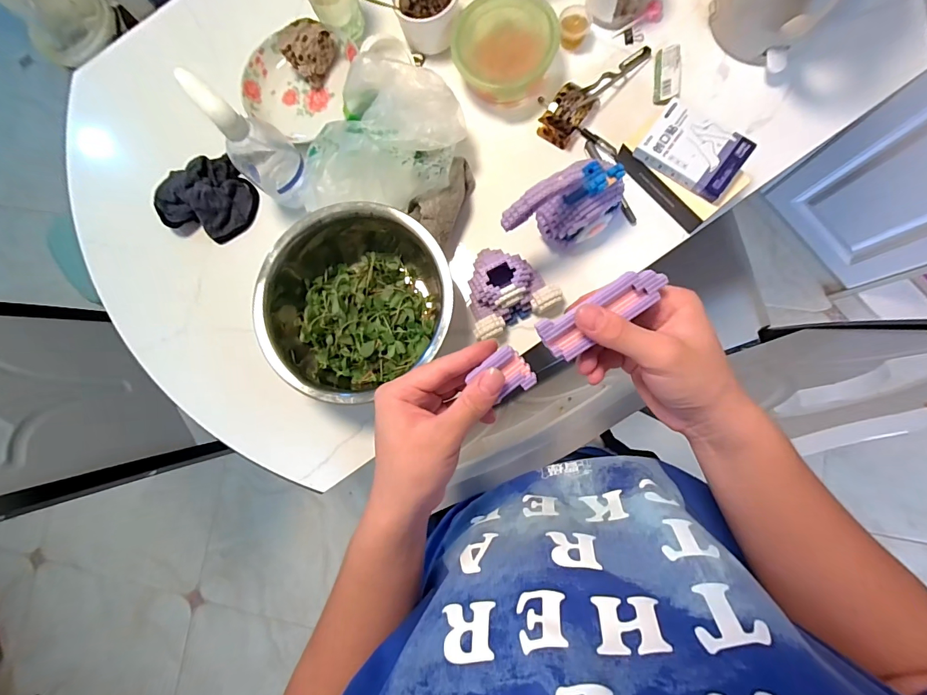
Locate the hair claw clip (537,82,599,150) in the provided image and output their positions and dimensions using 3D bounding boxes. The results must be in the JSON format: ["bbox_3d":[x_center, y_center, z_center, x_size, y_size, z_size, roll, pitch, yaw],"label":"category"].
[{"bbox_3d":[0.153,-0.341,0.596,0.048,0.030,0.084,36,88,9],"label":"hair claw clip"}]

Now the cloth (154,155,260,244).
[{"bbox_3d":[-0.410,-0.237,0.644,0.133,0.048,0.139,-43,81,0],"label":"cloth"}]

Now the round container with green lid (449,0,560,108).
[{"bbox_3d":[0.060,-0.436,0.601,0.146,0.064,0.138,-1,83,6],"label":"round container with green lid"}]

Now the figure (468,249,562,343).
[{"bbox_3d":[0.055,-0.086,0.565,0.119,0.052,0.115,-27,81,3],"label":"figure"}]

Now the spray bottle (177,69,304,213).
[{"bbox_3d":[-0.272,-0.261,0.548,0.077,0.212,0.070,33,88,9],"label":"spray bottle"}]

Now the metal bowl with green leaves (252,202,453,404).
[{"bbox_3d":[-0.149,-0.066,0.565,0.250,0.116,0.244,-1,83,6],"label":"metal bowl with green leaves"}]

